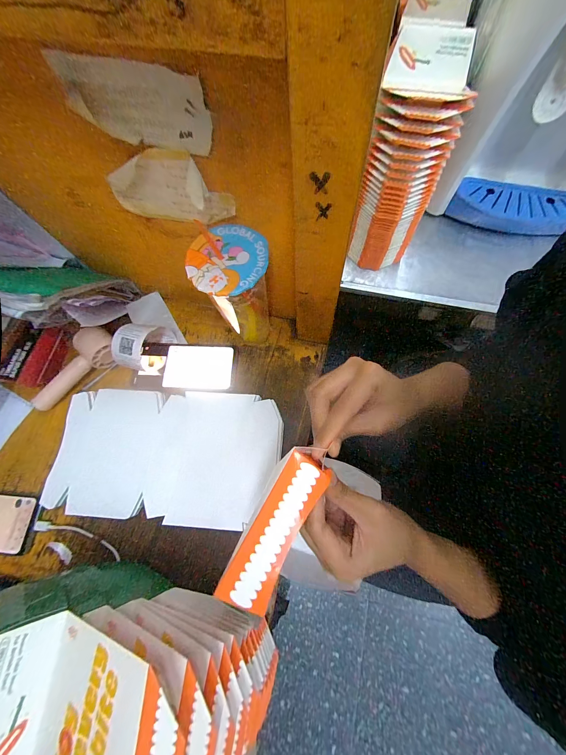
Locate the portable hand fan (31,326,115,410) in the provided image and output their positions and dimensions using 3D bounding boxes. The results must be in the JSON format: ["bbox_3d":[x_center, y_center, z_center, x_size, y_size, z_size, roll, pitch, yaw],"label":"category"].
[{"bbox_3d":[-0.326,-0.013,0.439,0.051,0.043,0.156,44,93,13],"label":"portable hand fan"}]

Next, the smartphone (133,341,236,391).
[{"bbox_3d":[-0.156,-0.018,0.445,0.153,0.008,0.079,4,72,2],"label":"smartphone"}]

